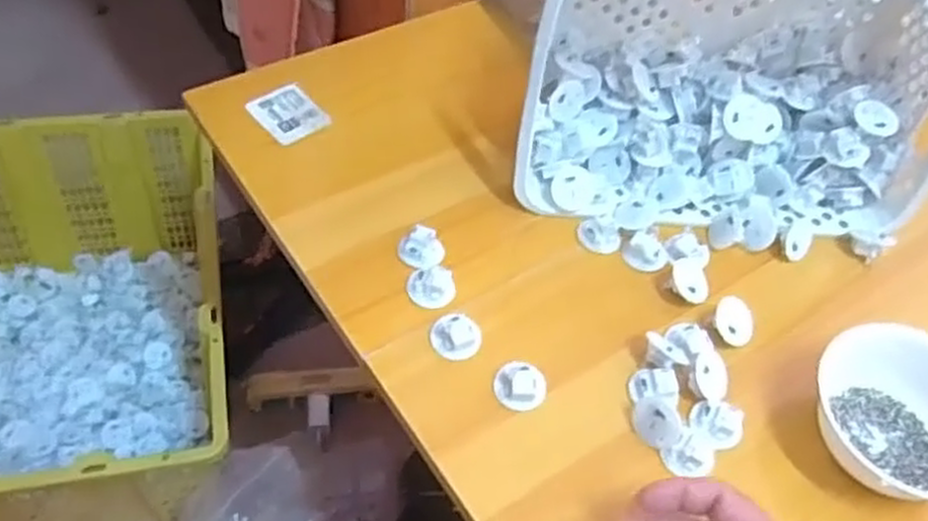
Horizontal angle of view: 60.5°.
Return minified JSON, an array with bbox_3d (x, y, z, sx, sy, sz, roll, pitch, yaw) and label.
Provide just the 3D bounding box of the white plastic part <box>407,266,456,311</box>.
[{"bbox_3d":[-0.023,0.017,0.550,0.032,0.012,0.028,20,54,9],"label":"white plastic part"}]

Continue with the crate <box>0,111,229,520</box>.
[{"bbox_3d":[-0.466,0.084,0.930,0.371,0.245,0.479,-10,55,-13],"label":"crate"}]

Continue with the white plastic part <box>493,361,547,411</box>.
[{"bbox_3d":[0.036,0.080,0.510,0.029,0.016,0.033,-21,58,-20],"label":"white plastic part"}]

